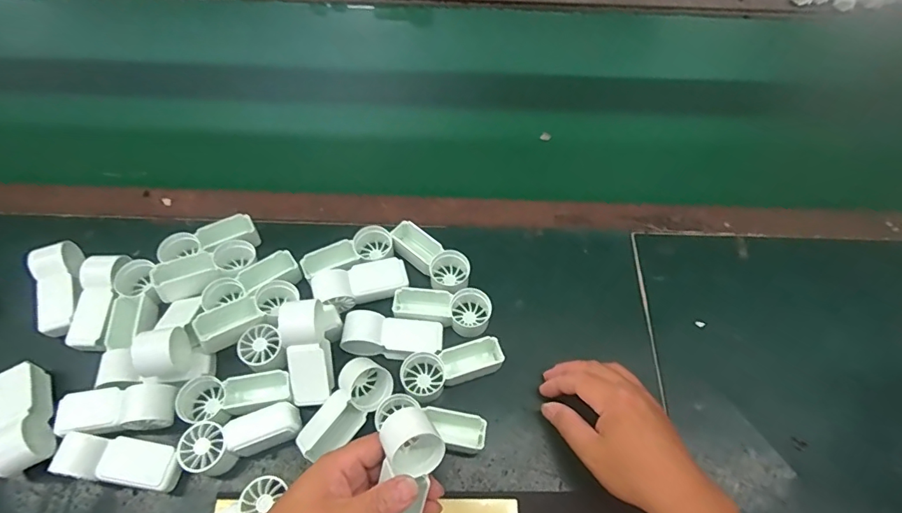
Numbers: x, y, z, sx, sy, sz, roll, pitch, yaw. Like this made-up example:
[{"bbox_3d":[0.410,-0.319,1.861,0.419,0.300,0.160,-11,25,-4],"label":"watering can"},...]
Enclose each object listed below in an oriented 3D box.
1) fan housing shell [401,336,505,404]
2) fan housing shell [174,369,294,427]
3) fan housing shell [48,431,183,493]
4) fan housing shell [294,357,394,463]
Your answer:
[{"bbox_3d":[0.000,0.100,0.449,0.092,0.033,0.043,-25,63,-15],"label":"fan housing shell"},{"bbox_3d":[-0.190,0.127,0.430,0.098,0.031,0.043,-4,60,-4],"label":"fan housing shell"},{"bbox_3d":[-0.267,0.169,0.397,0.088,0.043,0.033,8,60,3],"label":"fan housing shell"},{"bbox_3d":[-0.090,0.132,0.420,0.045,0.027,0.096,31,50,16],"label":"fan housing shell"}]

